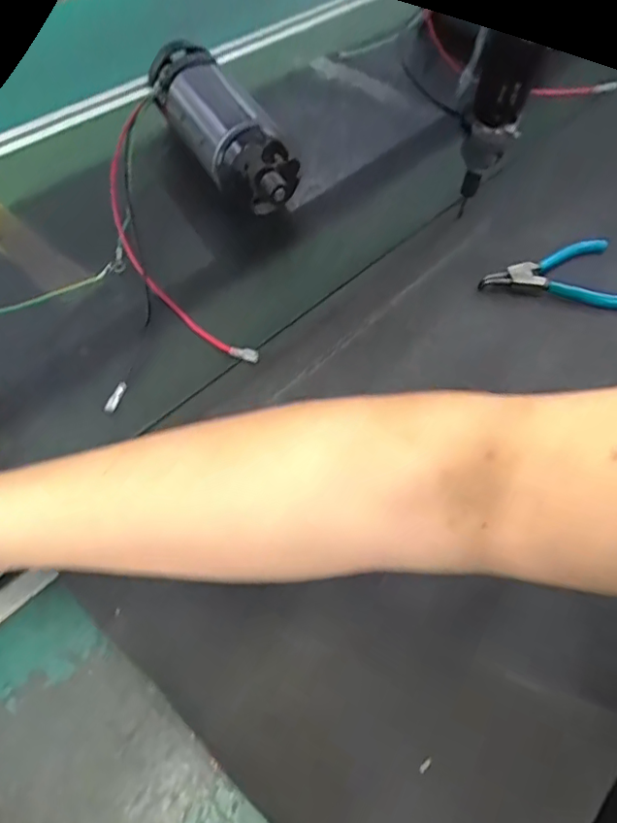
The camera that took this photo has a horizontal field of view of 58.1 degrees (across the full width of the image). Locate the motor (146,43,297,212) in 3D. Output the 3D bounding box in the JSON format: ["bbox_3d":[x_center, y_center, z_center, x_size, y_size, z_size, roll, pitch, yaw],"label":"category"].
[{"bbox_3d":[-0.091,-0.294,0.583,0.076,0.078,0.247,-25,59,-19],"label":"motor"}]

